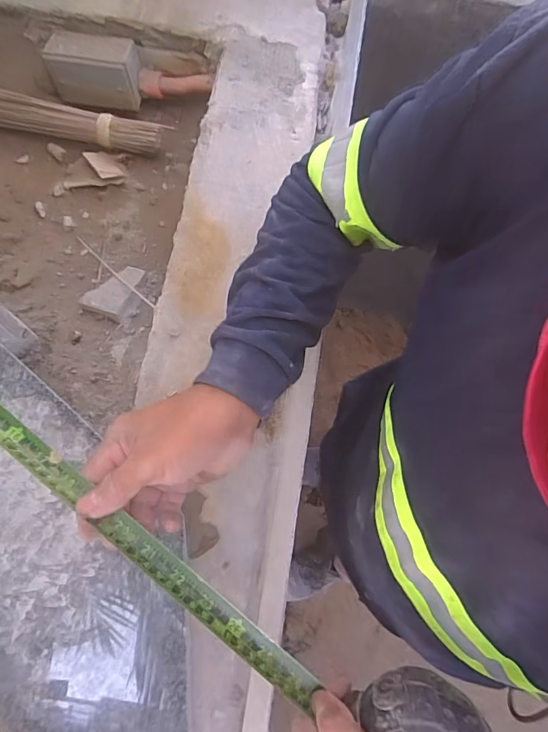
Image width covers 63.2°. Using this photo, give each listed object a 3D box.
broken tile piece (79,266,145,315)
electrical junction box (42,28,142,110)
[{"bbox_3d":[-0.198,-0.100,0.554,0.055,0.011,0.074,20,59,17],"label":"broken tile piece"},{"bbox_3d":[-0.249,-0.418,0.629,0.123,0.064,0.061,7,74,1],"label":"electrical junction box"}]

